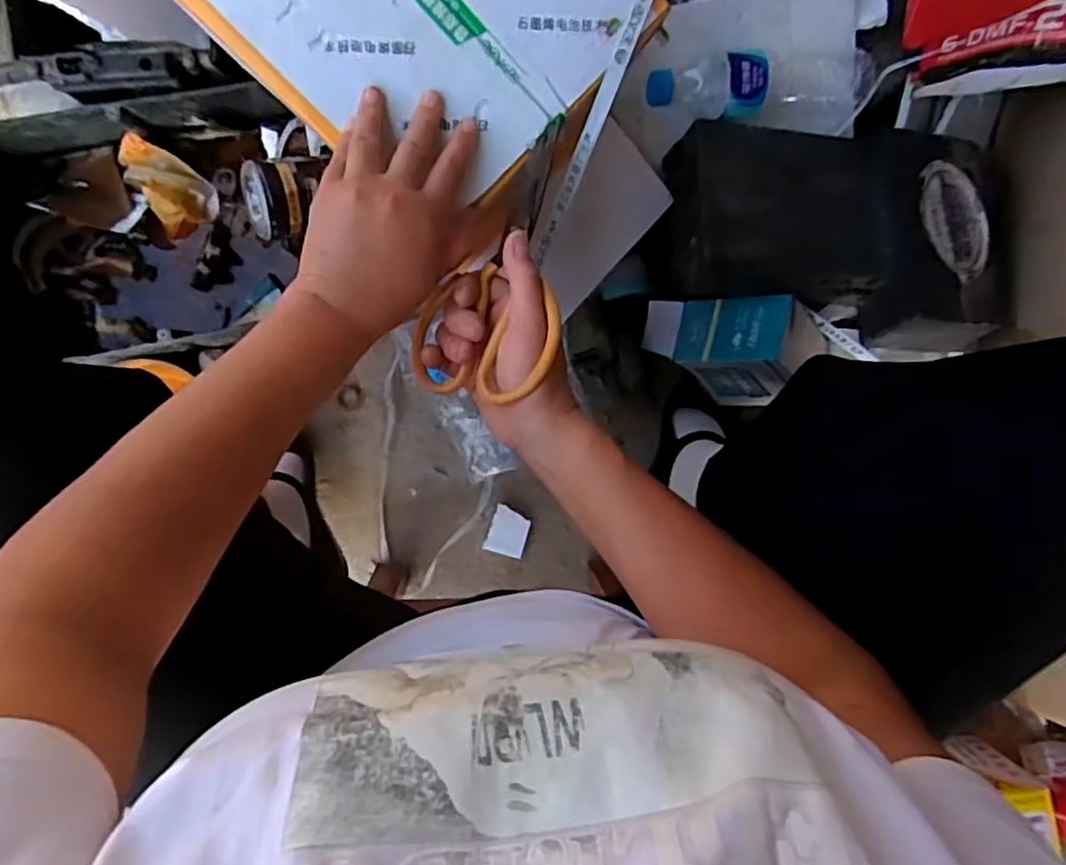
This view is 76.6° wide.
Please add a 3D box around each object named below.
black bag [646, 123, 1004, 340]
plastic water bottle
[{"bbox_3d":[0.300,-0.213,0.695,0.329,0.098,0.198,3,95,-4],"label":"black bag"},{"bbox_3d":[0.234,-0.351,0.687,0.236,0.058,0.078,-6,95,-4],"label":"plastic water bottle"}]

